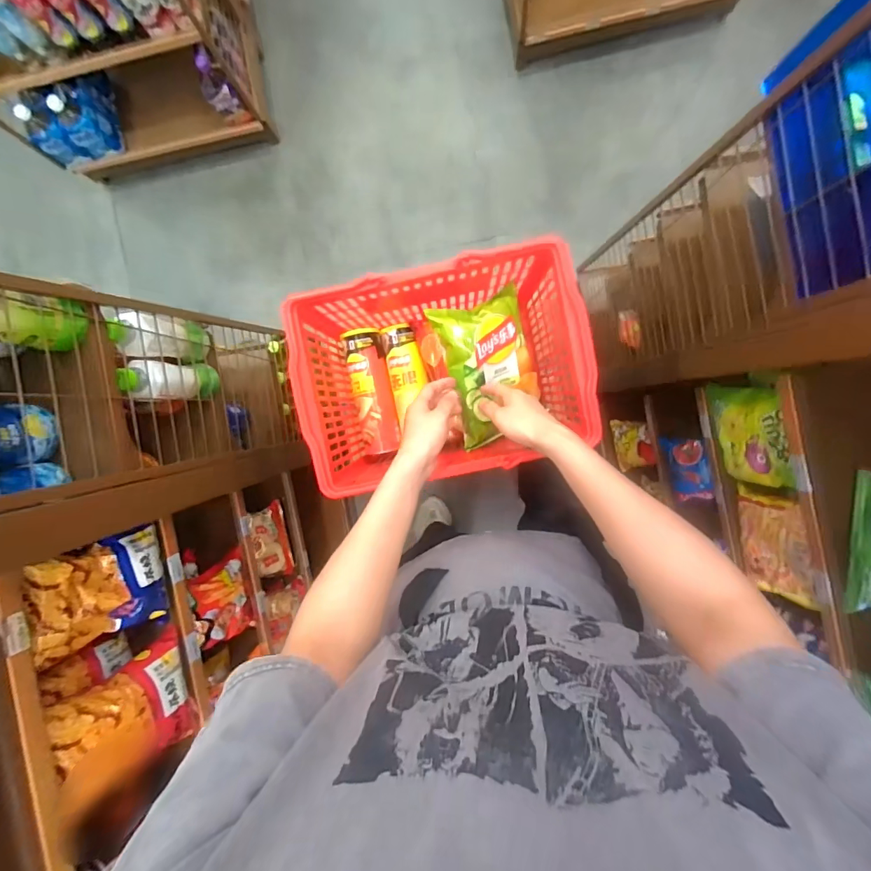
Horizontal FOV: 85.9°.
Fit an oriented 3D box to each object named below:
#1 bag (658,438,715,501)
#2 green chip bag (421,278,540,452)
[{"bbox_3d":[0.562,0.070,1.031,0.033,0.095,0.144,-12,90,-35],"label":"bag"},{"bbox_3d":[0.089,-0.111,0.746,0.155,0.055,0.218,-27,116,-21],"label":"green chip bag"}]

